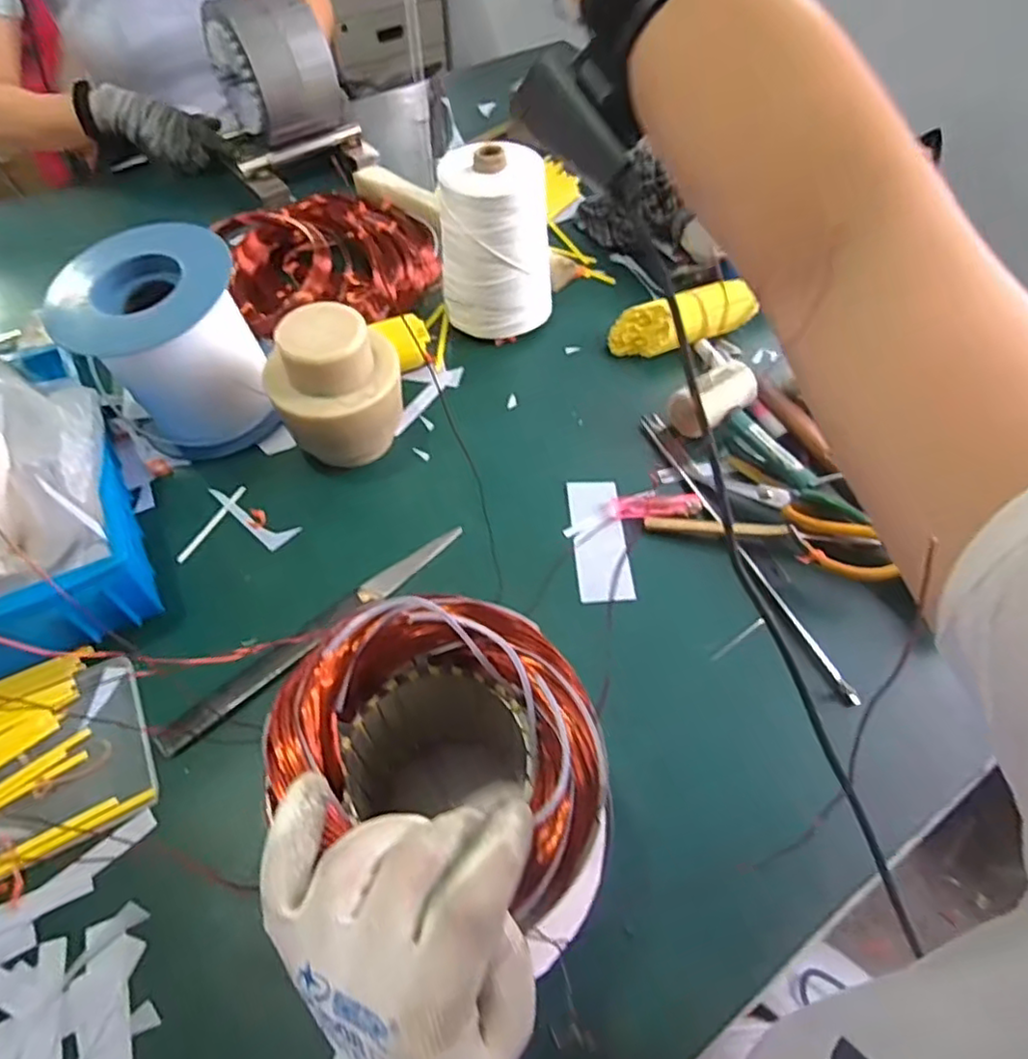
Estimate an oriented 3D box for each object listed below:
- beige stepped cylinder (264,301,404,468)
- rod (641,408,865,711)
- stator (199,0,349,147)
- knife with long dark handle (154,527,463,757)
[{"bbox_3d":[-0.149,-0.116,0.548,0.096,0.133,0.087,10,57,7],"label":"beige stepped cylinder"},{"bbox_3d":[0.190,0.009,0.547,0.018,0.011,0.308,-20,57,-13],"label":"rod"},{"bbox_3d":[-0.303,-0.582,0.808,0.121,0.140,0.109,37,64,22],"label":"stator"},{"bbox_3d":[-0.147,0.076,0.494,0.265,0.013,0.021,-38,63,-23],"label":"knife with long dark handle"}]

